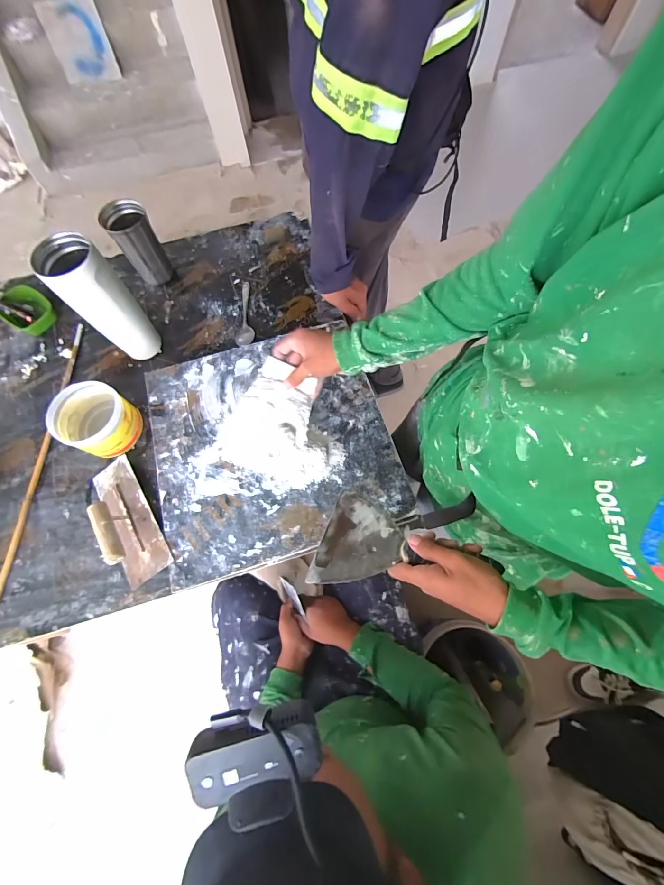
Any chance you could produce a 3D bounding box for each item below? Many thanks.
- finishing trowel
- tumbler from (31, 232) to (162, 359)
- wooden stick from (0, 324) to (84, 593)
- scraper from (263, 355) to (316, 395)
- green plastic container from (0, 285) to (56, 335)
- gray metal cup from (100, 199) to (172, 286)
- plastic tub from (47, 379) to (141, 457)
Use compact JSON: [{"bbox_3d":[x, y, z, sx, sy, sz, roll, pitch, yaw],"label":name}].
[{"bbox_3d":[-0.348,0.120,0.554,0.085,0.075,0.220,-33,72,-10],"label":"finishing trowel"},{"bbox_3d":[-0.400,-0.241,0.609,0.085,0.227,0.085,-1,70,2],"label":"tumbler"},{"bbox_3d":[-0.540,0.045,0.617,0.022,0.015,0.610,0,70,2],"label":"wooden stick"},{"bbox_3d":[-0.063,-0.100,0.510,0.081,0.004,0.031,24,112,-6],"label":"scraper"},{"bbox_3d":[-0.655,-0.285,0.734,0.119,0.041,0.087,34,75,13],"label":"green plastic container"},{"bbox_3d":[-0.399,-0.410,0.710,0.077,0.149,0.080,-1,70,2],"label":"gray metal cup"},{"bbox_3d":[-0.416,-0.038,0.603,0.108,0.086,0.113,-1,70,2],"label":"plastic tub"}]

